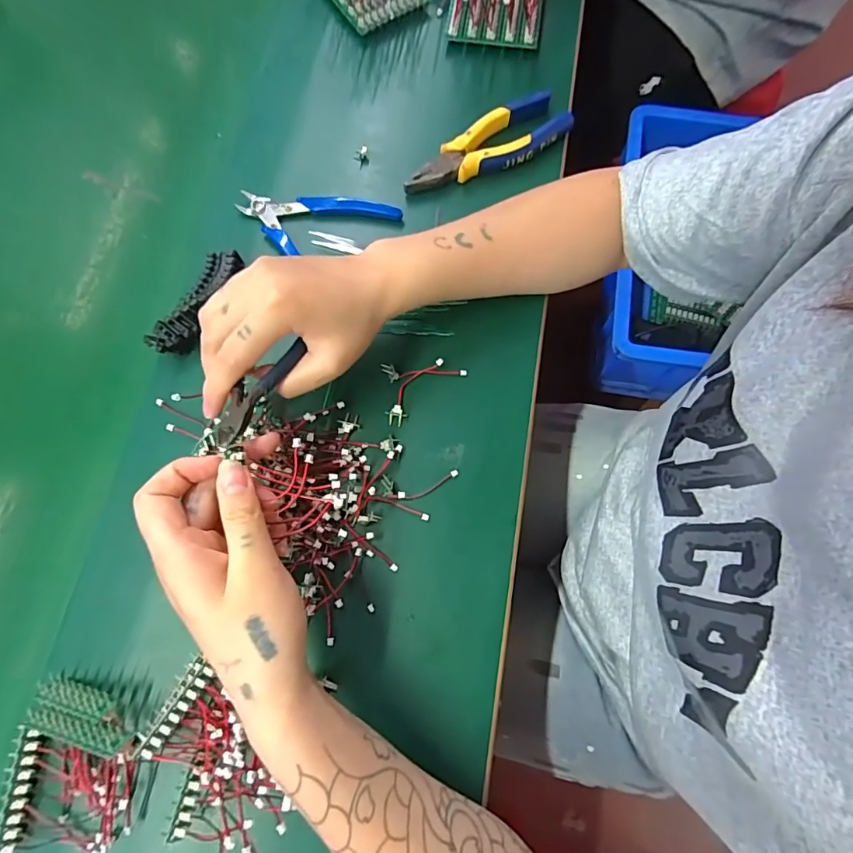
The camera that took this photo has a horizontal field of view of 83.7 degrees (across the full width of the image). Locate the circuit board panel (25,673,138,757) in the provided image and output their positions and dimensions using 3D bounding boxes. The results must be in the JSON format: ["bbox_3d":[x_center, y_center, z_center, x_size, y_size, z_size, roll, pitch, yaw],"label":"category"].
[{"bbox_3d":[-0.207,0.175,0.291,0.080,0.011,0.031,7,42,15],"label":"circuit board panel"}]

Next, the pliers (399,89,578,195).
[{"bbox_3d":[0.052,-0.245,0.417,0.157,0.019,0.047,-26,75,-5],"label":"pliers"}]

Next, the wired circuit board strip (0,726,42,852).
[{"bbox_3d":[-0.246,0.217,0.285,0.015,0.006,0.064,0,74,2],"label":"wired circuit board strip"}]

